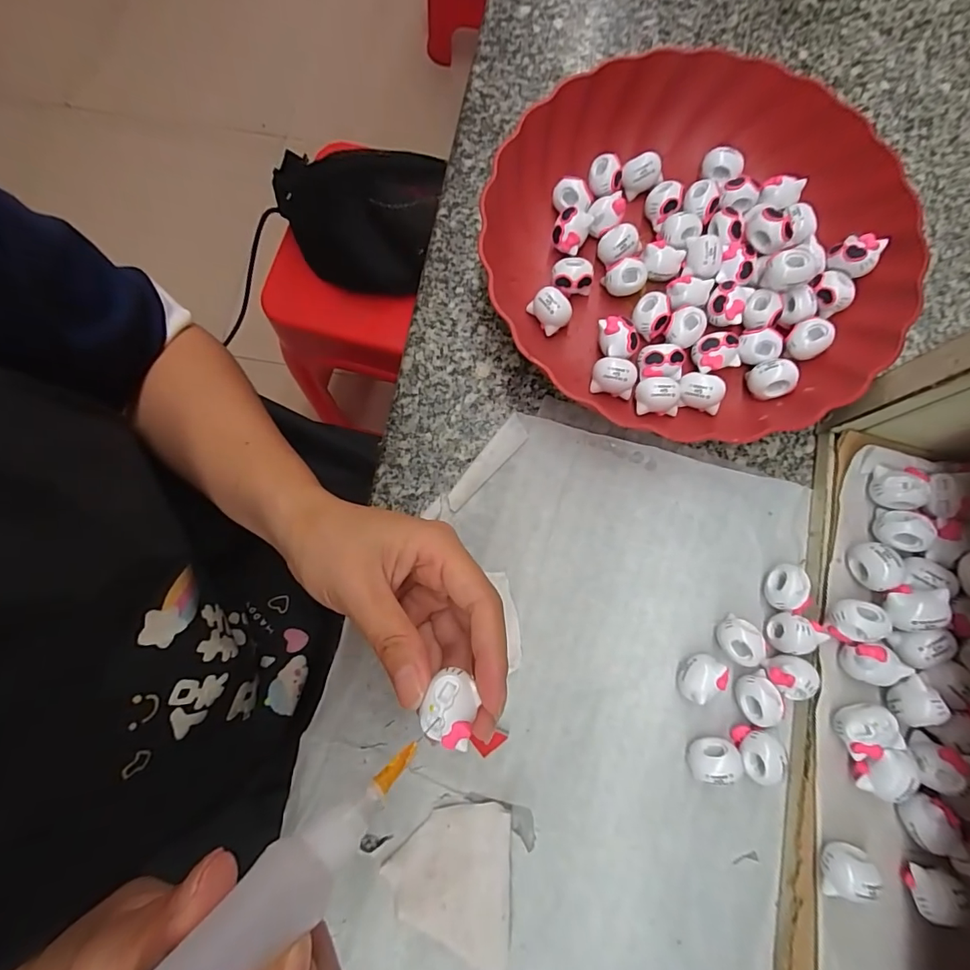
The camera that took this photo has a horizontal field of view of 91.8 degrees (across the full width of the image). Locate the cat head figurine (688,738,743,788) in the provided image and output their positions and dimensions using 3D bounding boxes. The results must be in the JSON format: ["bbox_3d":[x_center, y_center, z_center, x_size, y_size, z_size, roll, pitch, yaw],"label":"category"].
[{"bbox_3d":[0.118,0.143,0.245,0.023,0.020,0.018,-4,78,-1],"label":"cat head figurine"}]

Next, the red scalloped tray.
[{"bbox_3d":[0.125,-0.146,0.291,0.241,0.048,0.236,32,80,6],"label":"red scalloped tray"}]

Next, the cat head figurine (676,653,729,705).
[{"bbox_3d":[0.115,0.104,0.252,0.024,0.021,0.017,-38,81,-7],"label":"cat head figurine"}]

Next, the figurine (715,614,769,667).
[{"bbox_3d":[0.139,0.086,0.256,0.021,0.018,0.028,-17,79,-3],"label":"figurine"}]

